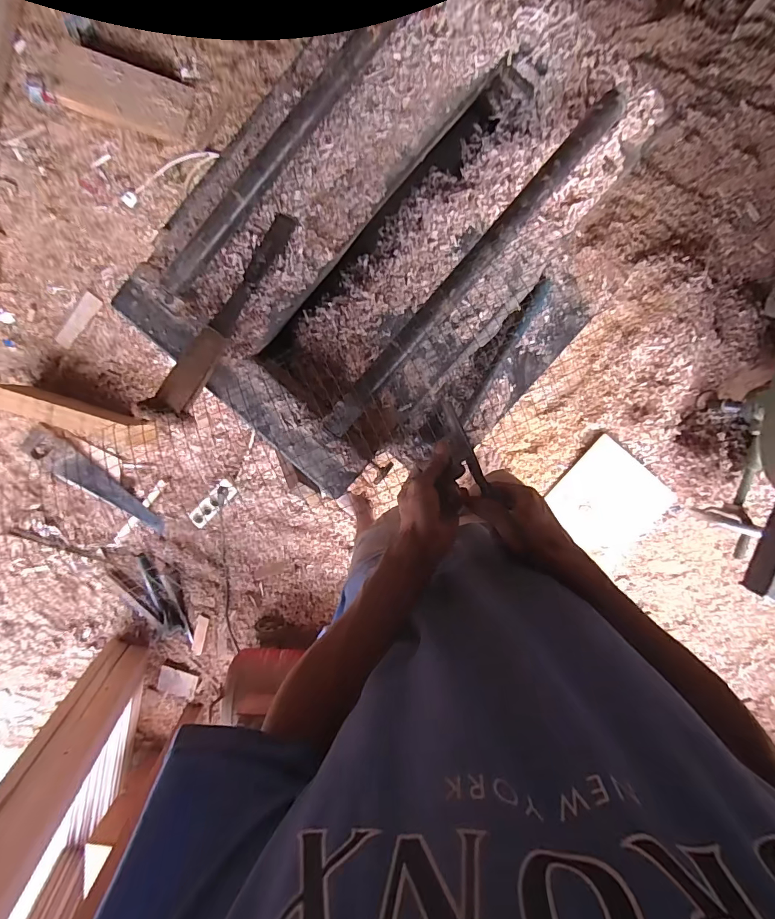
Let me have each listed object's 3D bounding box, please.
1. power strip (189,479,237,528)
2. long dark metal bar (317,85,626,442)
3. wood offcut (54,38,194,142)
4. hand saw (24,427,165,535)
[{"bbox_3d":[-0.567,0.145,1.361,0.203,0.044,0.067,-43,94,7],"label":"power strip"},{"bbox_3d":[0.094,-0.225,0.501,0.032,0.035,0.493,41,95,-4],"label":"long dark metal bar"},{"bbox_3d":[-0.791,-1.086,1.235,0.434,0.039,0.162,21,96,-2],"label":"wood offcut"},{"bbox_3d":[-0.969,0.068,1.381,0.530,0.038,0.134,31,98,-2],"label":"hand saw"}]

